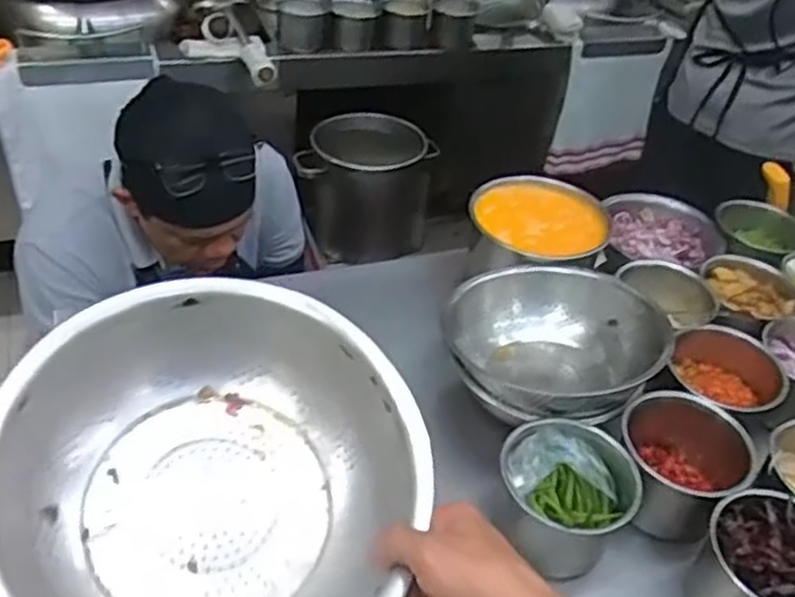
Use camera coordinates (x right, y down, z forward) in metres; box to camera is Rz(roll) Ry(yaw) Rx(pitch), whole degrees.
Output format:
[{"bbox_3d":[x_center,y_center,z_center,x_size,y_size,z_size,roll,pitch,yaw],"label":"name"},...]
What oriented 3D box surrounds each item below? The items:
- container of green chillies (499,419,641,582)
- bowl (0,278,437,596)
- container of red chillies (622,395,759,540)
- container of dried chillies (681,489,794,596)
[{"bbox_3d":[0.148,0.193,0.705,0.119,0.118,0.111,4,40,-4],"label":"container of green chillies"},{"bbox_3d":[-0.120,0.120,0.498,0.267,0.100,0.267,9,56,-13],"label":"bowl"},{"bbox_3d":[0.264,0.158,0.727,0.110,0.083,0.116,30,45,25],"label":"container of red chillies"},{"bbox_3d":[0.320,0.235,0.657,0.115,0.085,0.097,-4,41,-13],"label":"container of dried chillies"}]

